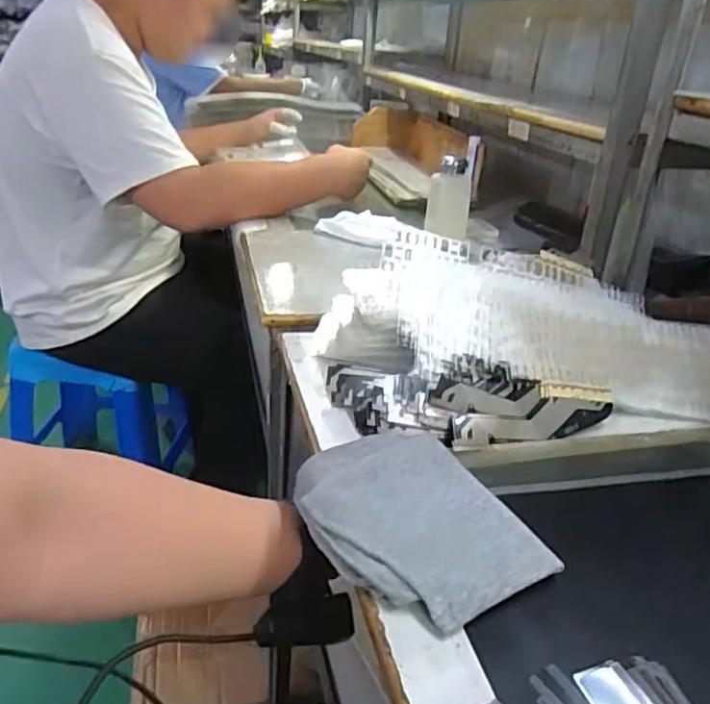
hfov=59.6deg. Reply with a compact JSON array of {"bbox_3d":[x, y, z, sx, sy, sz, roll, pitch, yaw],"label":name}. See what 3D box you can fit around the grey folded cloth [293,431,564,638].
[{"bbox_3d":[0.037,0.106,0.394,0.116,0.021,0.157,-7,30,-24],"label":"grey folded cloth"}]

